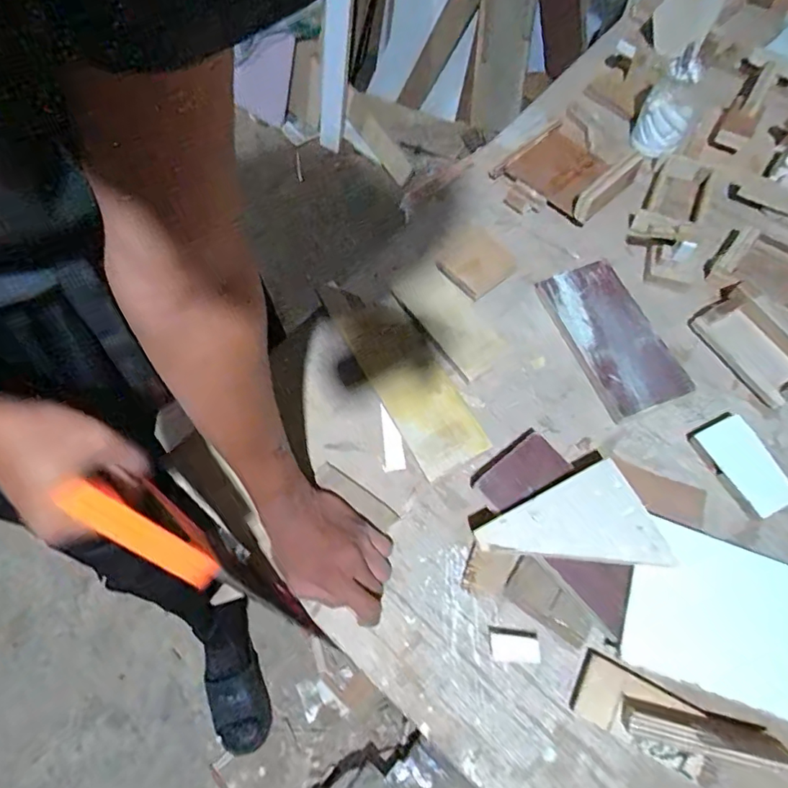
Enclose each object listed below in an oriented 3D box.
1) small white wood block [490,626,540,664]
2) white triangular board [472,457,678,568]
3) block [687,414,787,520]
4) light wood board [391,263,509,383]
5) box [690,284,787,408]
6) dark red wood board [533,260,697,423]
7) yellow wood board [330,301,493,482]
[{"bbox_3d":[0.110,0.230,0.468,0.042,0.009,0.027,2,64,4],"label":"small white wood block"},{"bbox_3d":[0.166,0.134,0.470,0.150,0.012,0.101,-23,65,-11],"label":"white triangular board"},{"bbox_3d":[0.350,0.071,0.513,0.056,0.018,0.099,-19,64,-7],"label":"block"},{"bbox_3d":[0.066,-0.091,0.624,0.070,0.013,0.160,-31,66,-12],"label":"light wood board"},{"bbox_3d":[0.398,-0.054,0.562,0.062,0.029,0.131,-23,65,-8],"label":"box"},{"bbox_3d":[0.249,-0.069,0.591,0.095,0.027,0.193,-17,64,-9],"label":"dark red wood board"},{"bbox_3d":[0.015,-0.018,0.593,0.079,0.016,0.238,-26,66,-10],"label":"yellow wood board"}]

